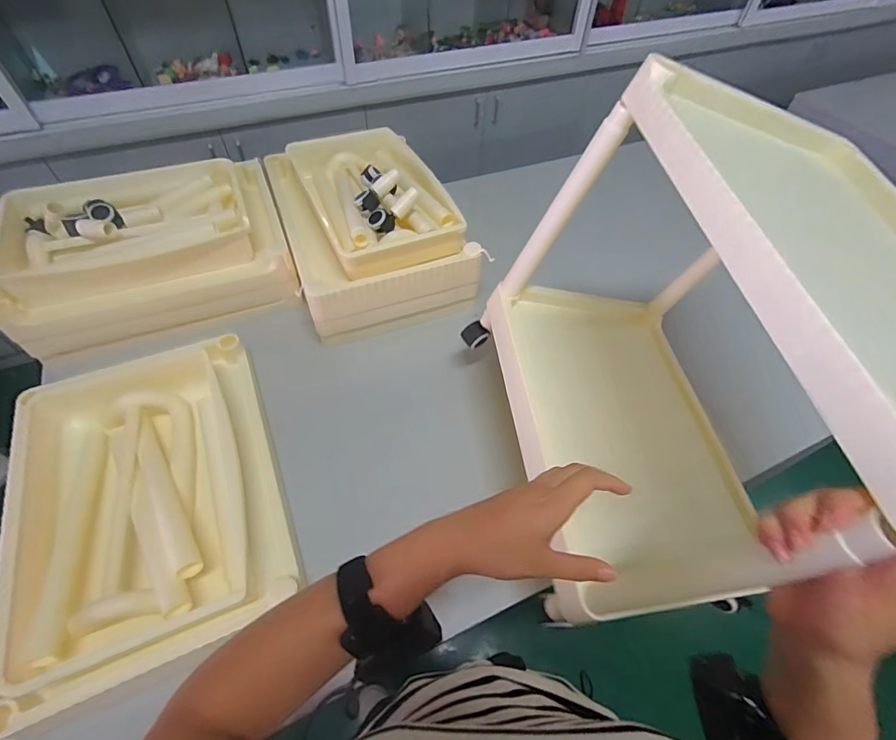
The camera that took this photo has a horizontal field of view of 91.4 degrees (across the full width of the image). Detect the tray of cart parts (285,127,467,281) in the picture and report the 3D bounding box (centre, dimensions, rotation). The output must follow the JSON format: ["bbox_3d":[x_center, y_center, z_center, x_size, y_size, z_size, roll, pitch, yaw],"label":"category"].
[{"bbox_3d":[-0.154,-0.358,0.881,0.243,0.075,0.390,-21,58,-17],"label":"tray of cart parts"}]

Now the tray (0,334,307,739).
[{"bbox_3d":[-0.417,0.164,0.618,0.320,0.090,0.447,-18,57,-16],"label":"tray"}]

